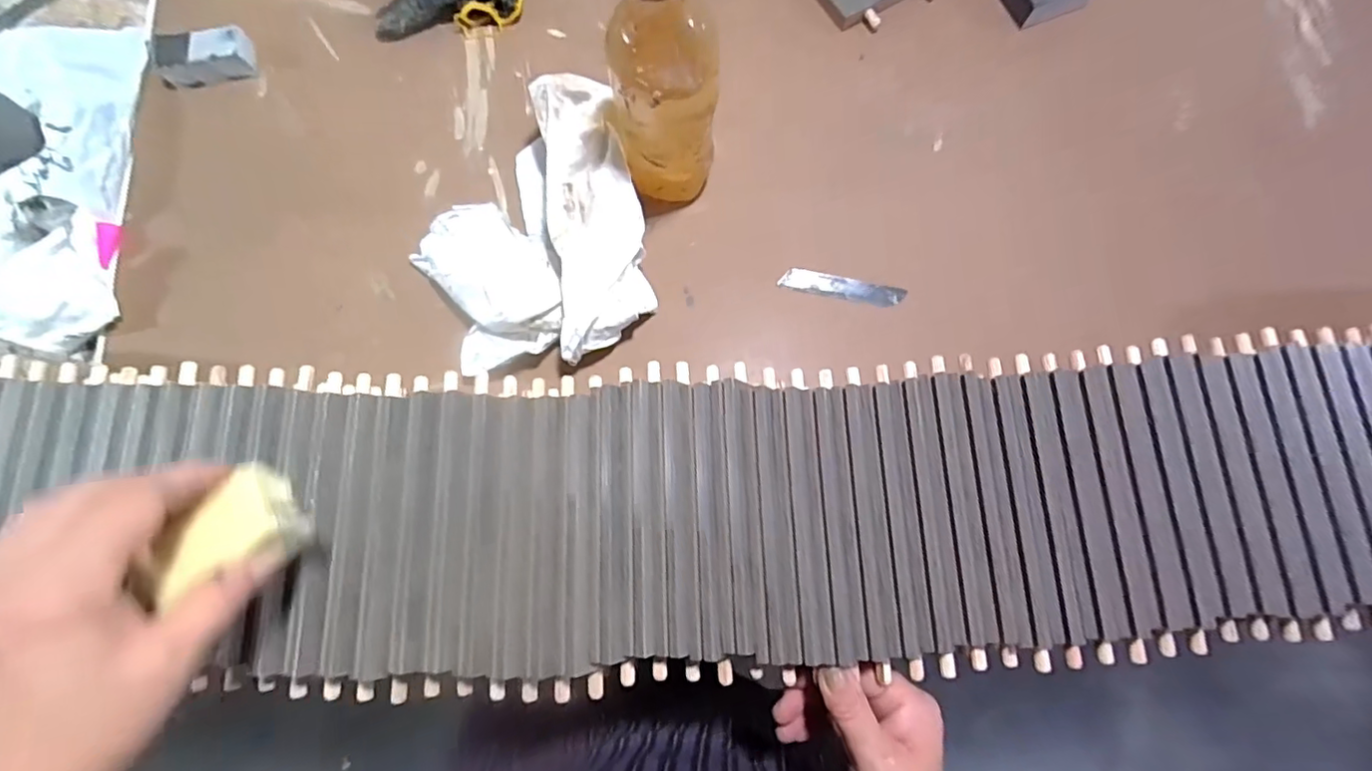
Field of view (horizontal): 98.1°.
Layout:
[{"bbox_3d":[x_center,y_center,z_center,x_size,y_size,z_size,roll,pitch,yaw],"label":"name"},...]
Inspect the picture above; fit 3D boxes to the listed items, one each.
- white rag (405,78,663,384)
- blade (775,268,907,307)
[{"bbox_3d":[-0.122,-0.116,0.450,0.176,0.070,0.205,-14,77,-5],"label":"white rag"},{"bbox_3d":[0.126,-0.079,0.480,0.098,0.006,0.020,11,70,4],"label":"blade"}]

